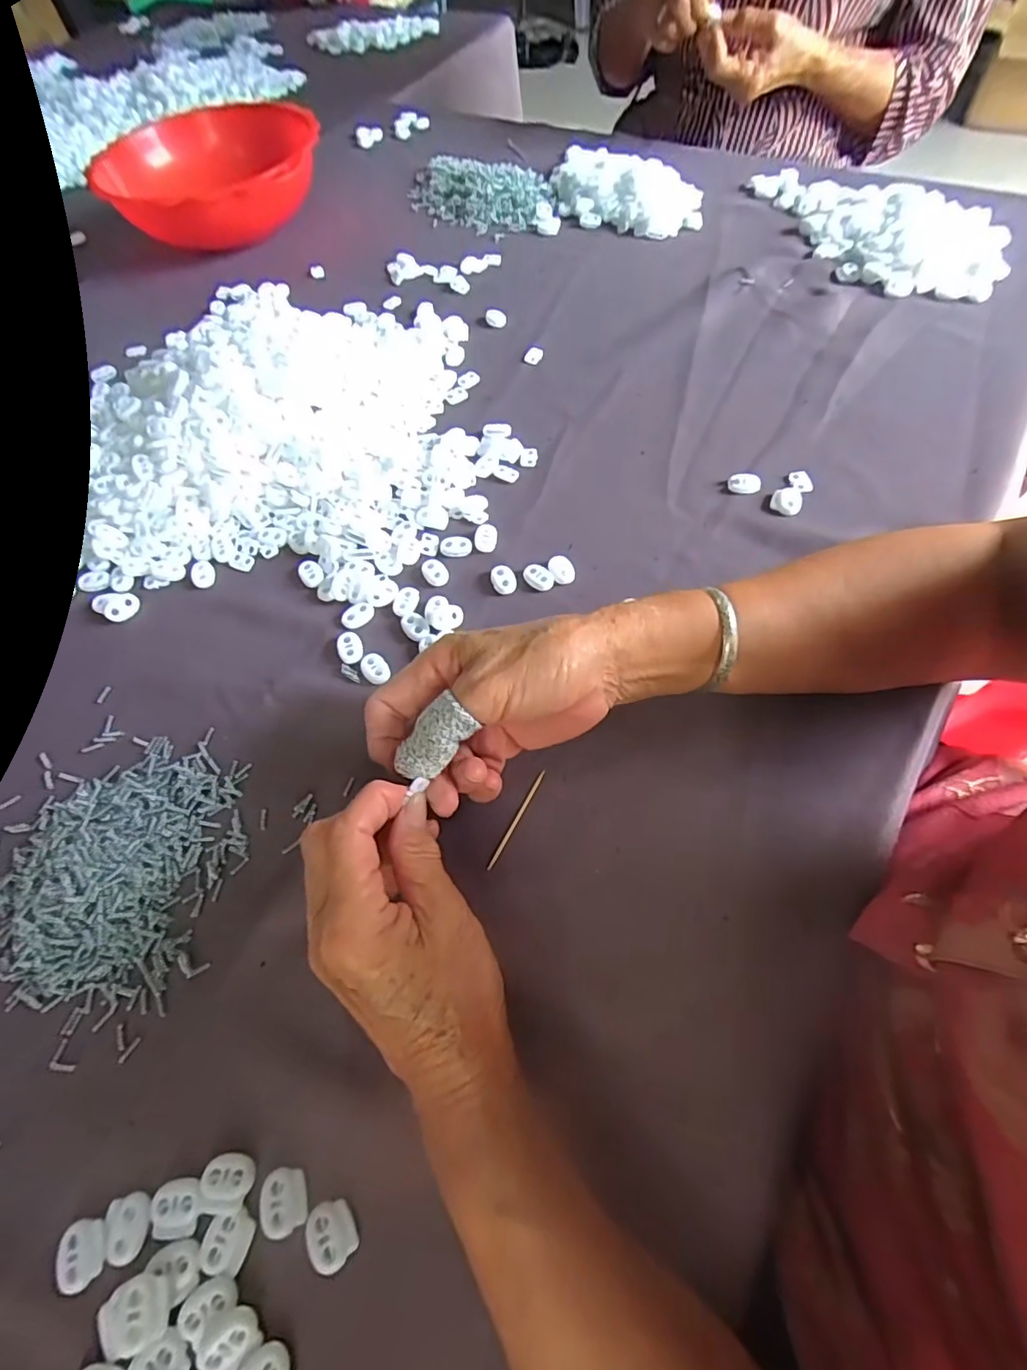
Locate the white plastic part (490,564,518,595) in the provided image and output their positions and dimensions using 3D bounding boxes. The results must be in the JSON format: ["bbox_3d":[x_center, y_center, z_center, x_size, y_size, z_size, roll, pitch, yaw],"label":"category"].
[{"bbox_3d":[-0.007,-0.072,0.385,0.016,0.008,0.023,-17,63,-5],"label":"white plastic part"}]

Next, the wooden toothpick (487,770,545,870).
[{"bbox_3d":[0.002,0.073,0.308,0.004,0.004,0.060,26,67,16],"label":"wooden toothpick"}]

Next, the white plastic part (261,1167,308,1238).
[{"bbox_3d":[-0.097,0.218,0.238,0.018,0.005,0.021,-17,63,-5],"label":"white plastic part"}]

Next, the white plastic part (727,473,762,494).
[{"bbox_3d":[0.168,-0.147,0.409,0.023,0.007,0.015,12,64,10],"label":"white plastic part"}]

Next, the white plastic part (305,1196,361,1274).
[{"bbox_3d":[-0.076,0.226,0.232,0.018,0.006,0.021,-34,65,-13],"label":"white plastic part"}]

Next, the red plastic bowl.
[{"bbox_3d":[-0.326,-0.563,0.634,0.215,0.076,0.215,-13,62,-3],"label":"red plastic bowl"}]

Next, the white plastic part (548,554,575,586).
[{"bbox_3d":[0.033,-0.079,0.385,0.015,0.009,0.023,-20,63,-6],"label":"white plastic part"}]

